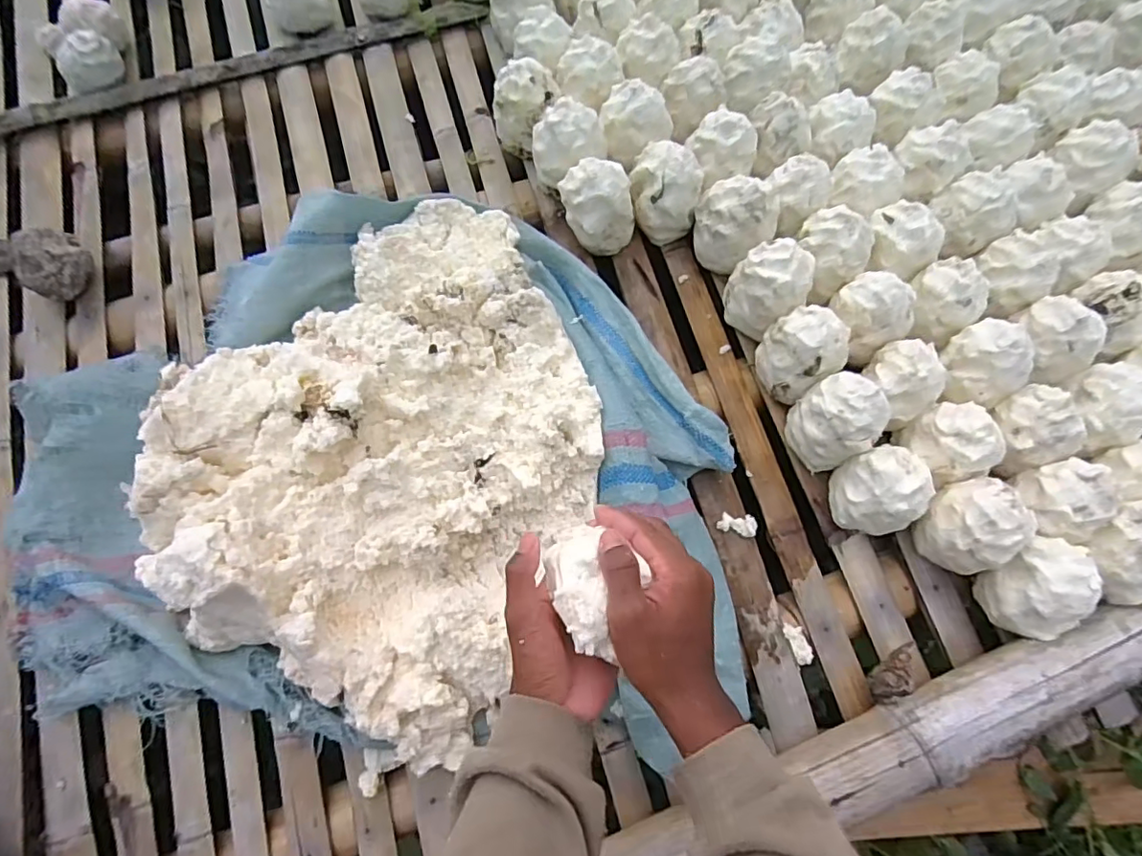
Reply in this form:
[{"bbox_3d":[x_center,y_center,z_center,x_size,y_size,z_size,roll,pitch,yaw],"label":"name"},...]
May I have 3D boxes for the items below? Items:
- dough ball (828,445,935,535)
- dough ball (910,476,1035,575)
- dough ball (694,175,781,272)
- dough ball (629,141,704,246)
[{"bbox_3d":[0.324,0.067,0.595,0.079,0.095,0.082,0,71,-1],"label":"dough ball"},{"bbox_3d":[0.411,0.096,0.564,0.083,0.084,0.084,0,71,-1],"label":"dough ball"},{"bbox_3d":[0.192,-0.240,0.679,0.091,0.101,0.074,25,73,7],"label":"dough ball"},{"bbox_3d":[0.115,-0.288,0.694,0.085,0.098,0.081,0,71,-1],"label":"dough ball"}]

